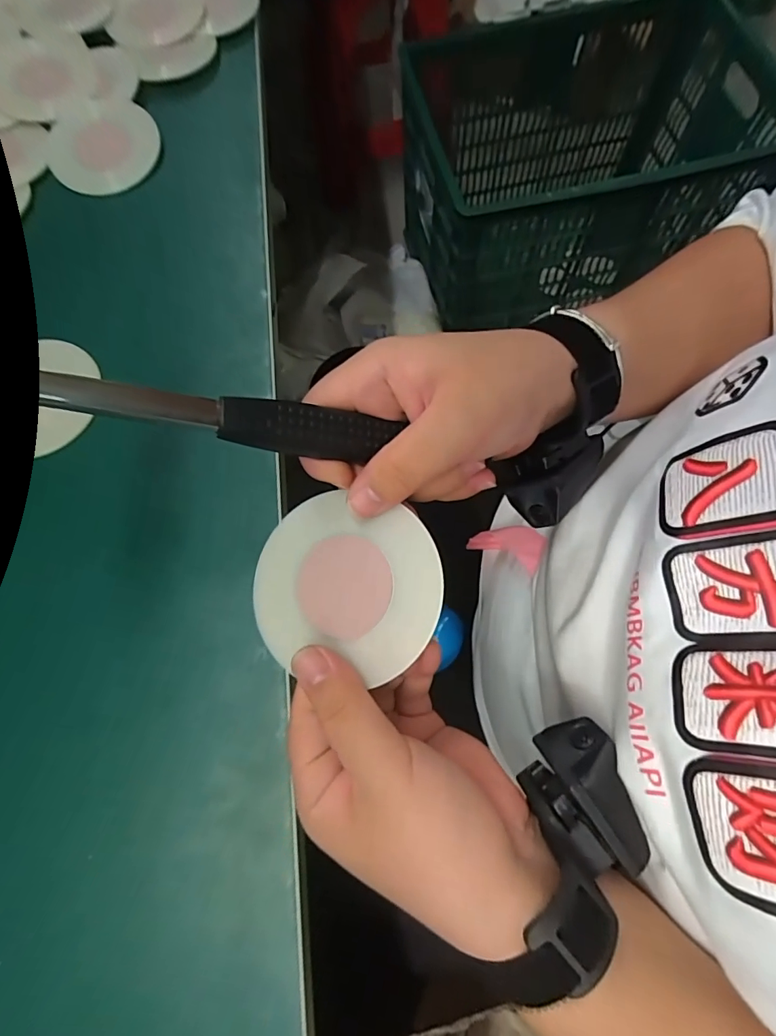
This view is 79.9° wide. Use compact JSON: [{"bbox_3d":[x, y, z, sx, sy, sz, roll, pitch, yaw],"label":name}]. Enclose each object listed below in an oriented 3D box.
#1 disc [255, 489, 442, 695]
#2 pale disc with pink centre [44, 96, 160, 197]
[{"bbox_3d":[-0.019,0.029,0.207,0.083,0.004,0.074,13,83,16],"label":"disc"},{"bbox_3d":[-0.227,-0.296,0.370,0.087,0.006,0.067,-17,94,0],"label":"pale disc with pink centre"}]

